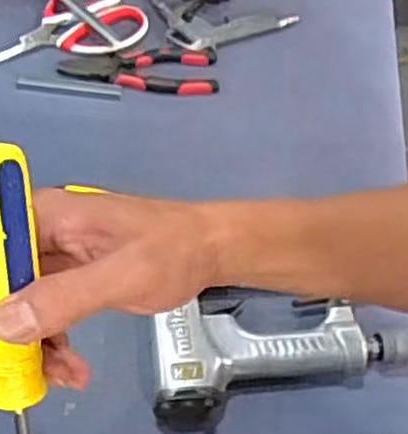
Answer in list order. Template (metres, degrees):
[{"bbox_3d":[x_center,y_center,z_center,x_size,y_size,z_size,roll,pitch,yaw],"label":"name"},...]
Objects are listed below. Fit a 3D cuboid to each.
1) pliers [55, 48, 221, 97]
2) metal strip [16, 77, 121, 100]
[{"bbox_3d":[-0.065,-0.148,0.749,0.153,0.009,0.056,2,59,-4],"label":"pliers"},{"bbox_3d":[-0.132,-0.125,0.732,0.101,0.004,0.015,8,59,0],"label":"metal strip"}]

